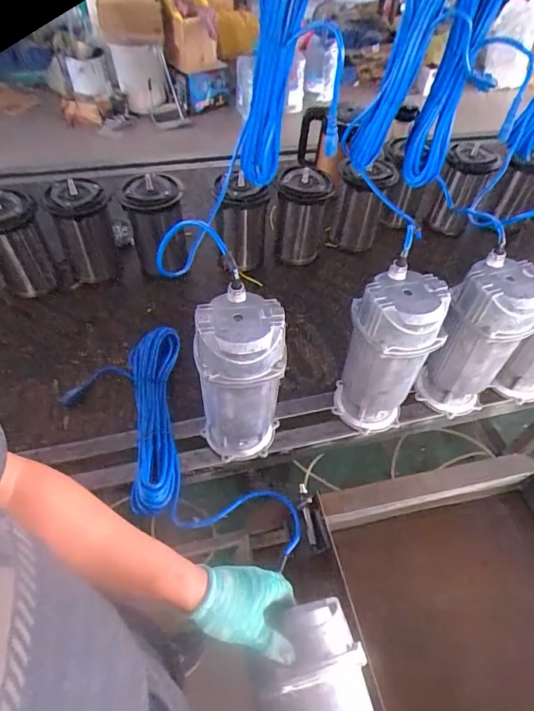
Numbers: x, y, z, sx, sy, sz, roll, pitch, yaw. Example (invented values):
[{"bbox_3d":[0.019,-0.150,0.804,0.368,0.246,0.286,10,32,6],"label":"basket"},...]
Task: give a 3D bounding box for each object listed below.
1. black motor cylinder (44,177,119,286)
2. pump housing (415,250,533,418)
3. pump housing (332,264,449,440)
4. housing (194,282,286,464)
[{"bbox_3d":[-0.413,-0.284,1.008,0.122,0.202,0.106,-14,53,-15],"label":"black motor cylinder"},{"bbox_3d":[0.370,-0.022,0.791,0.132,0.290,0.122,30,55,20],"label":"pump housing"},{"bbox_3d":[0.198,0.006,0.756,0.139,0.292,0.121,22,53,14],"label":"pump housing"},{"bbox_3d":[-0.043,0.046,0.705,0.126,0.292,0.116,-5,51,-7],"label":"housing"}]

